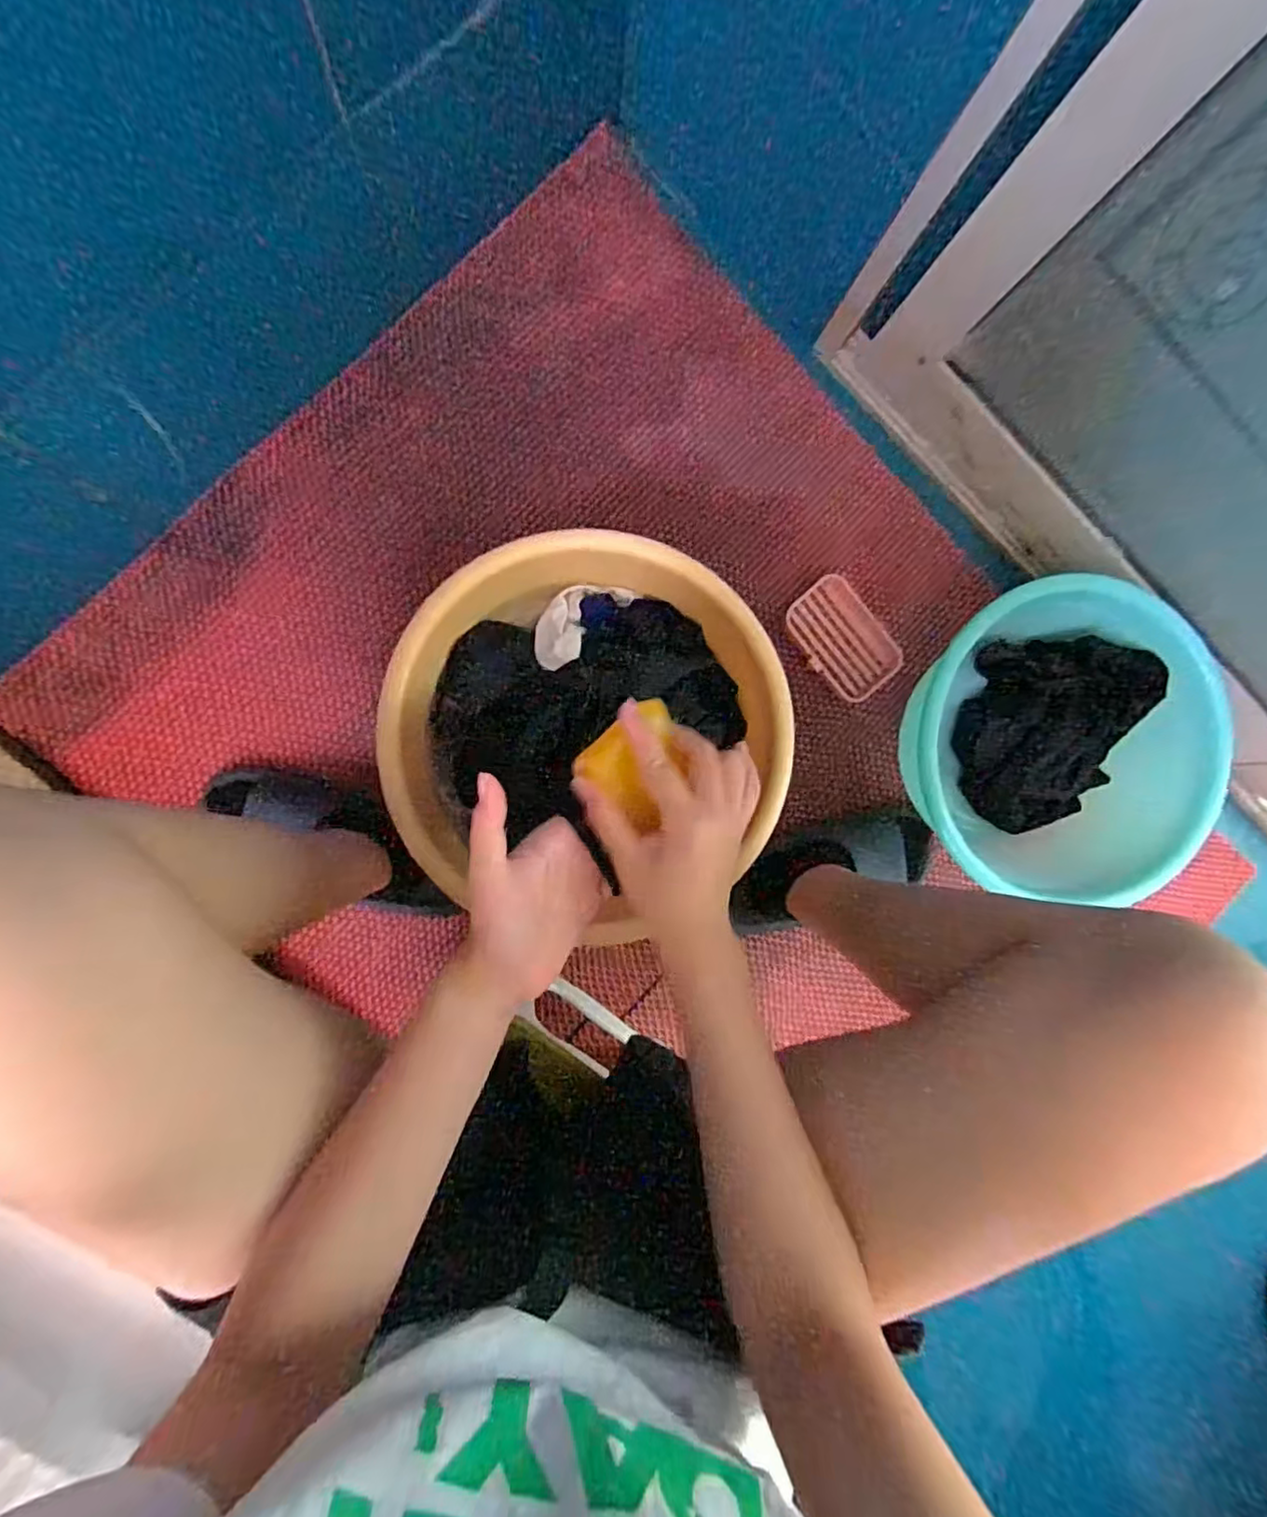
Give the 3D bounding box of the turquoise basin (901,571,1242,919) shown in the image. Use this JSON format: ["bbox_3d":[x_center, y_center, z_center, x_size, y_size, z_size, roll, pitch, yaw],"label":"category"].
[{"bbox_3d":[0.425,-0.001,0.694,0.305,0.149,0.280,11,87,-8],"label":"turquoise basin"}]

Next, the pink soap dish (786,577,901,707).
[{"bbox_3d":[0.238,-0.135,0.733,0.086,0.026,0.134,-42,93,4],"label":"pink soap dish"}]

